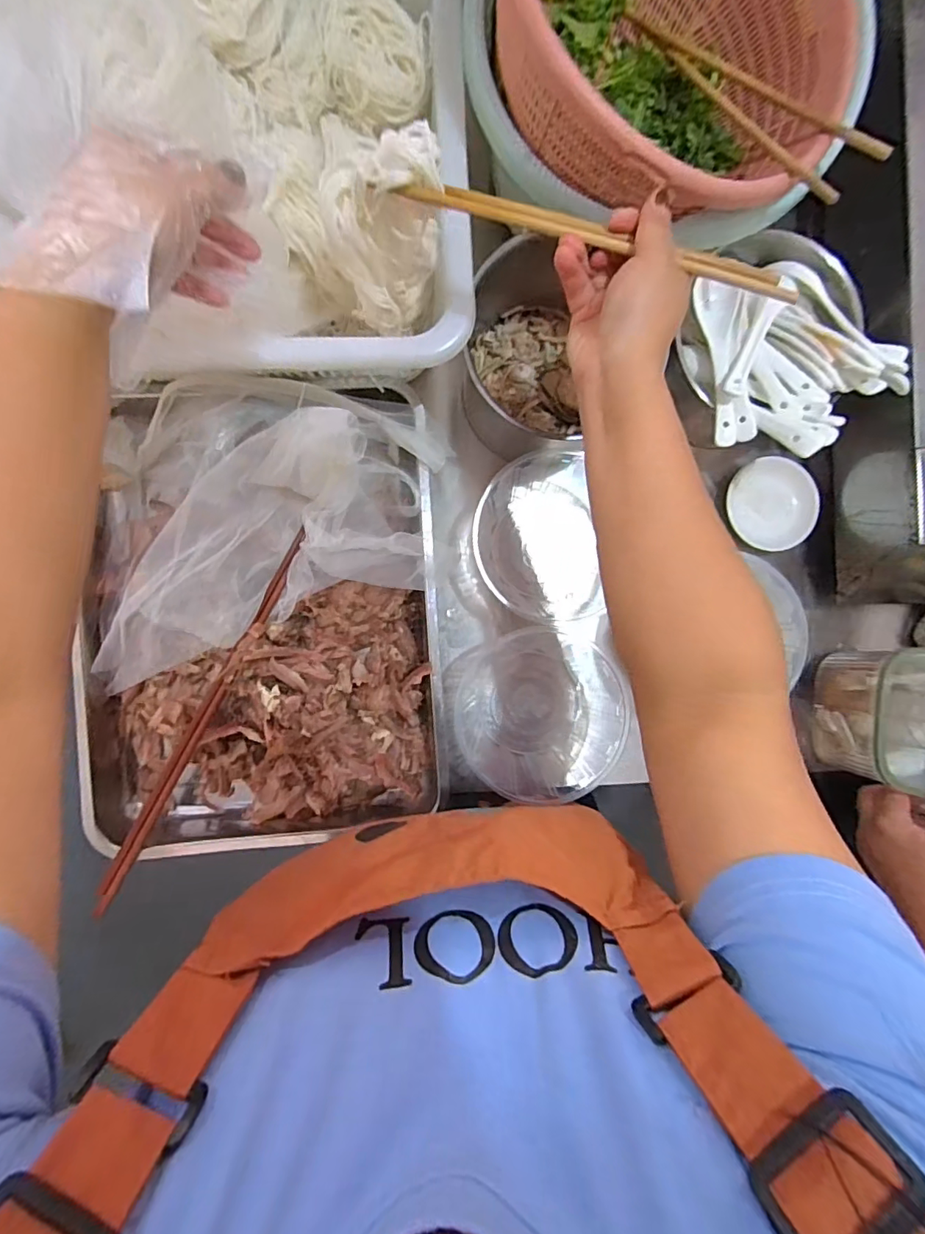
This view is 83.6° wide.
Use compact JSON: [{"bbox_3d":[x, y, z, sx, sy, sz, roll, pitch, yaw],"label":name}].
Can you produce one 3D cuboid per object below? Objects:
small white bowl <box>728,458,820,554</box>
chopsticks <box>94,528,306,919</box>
[{"bbox_3d":[0.326,-0.120,0.547,0.087,0.021,0.094,0,91,-4],"label":"small white bowl"},{"bbox_3d":[-0.242,0.093,0.480,0.015,0.017,0.385,28,89,-4],"label":"chopsticks"}]

